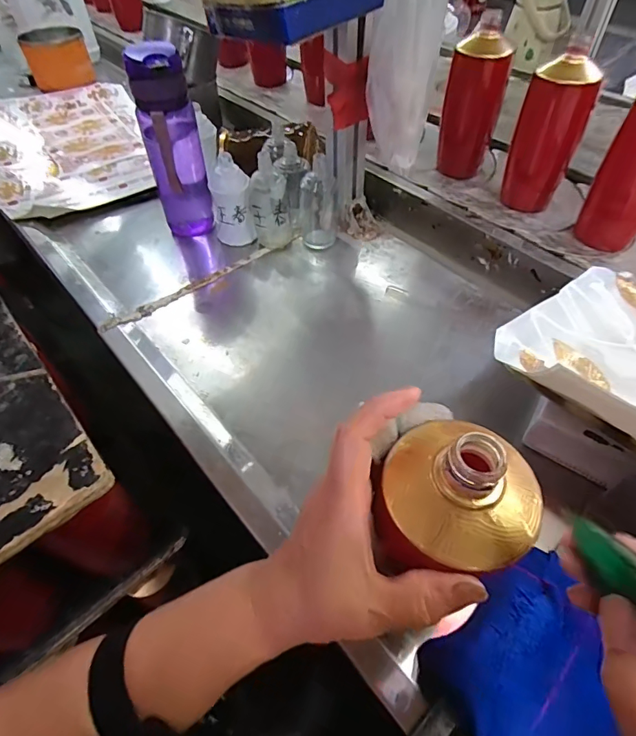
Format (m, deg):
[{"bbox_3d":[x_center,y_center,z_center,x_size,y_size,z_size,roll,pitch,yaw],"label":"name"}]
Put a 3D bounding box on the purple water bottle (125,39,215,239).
[{"bbox_3d":[-0.187,-0.281,0.562,0.073,0.212,0.058,-19,53,-9],"label":"purple water bottle"}]

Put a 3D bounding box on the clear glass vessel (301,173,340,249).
[{"bbox_3d":[0.003,-0.226,0.614,0.050,0.098,0.050,1,53,6],"label":"clear glass vessel"}]

